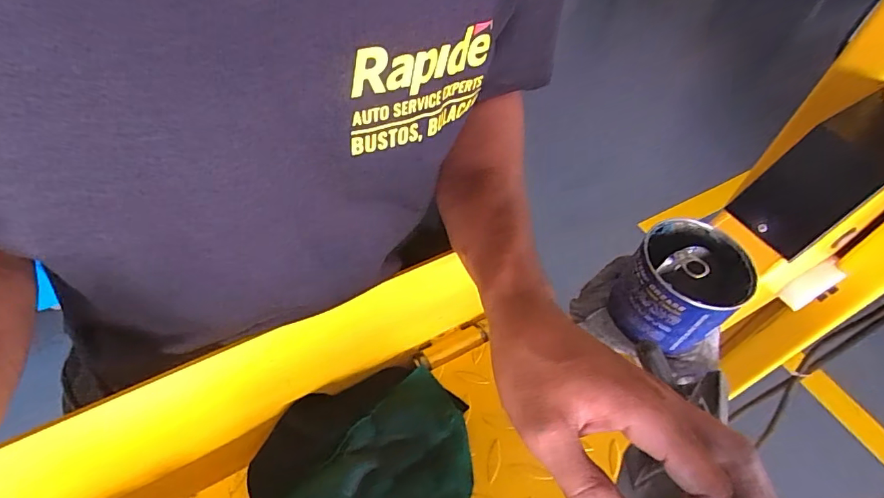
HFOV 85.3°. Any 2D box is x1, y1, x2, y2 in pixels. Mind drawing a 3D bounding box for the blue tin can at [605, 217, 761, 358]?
[{"bbox_3d":[0.231,0.036,0.470,0.113,0.084,0.100,-29,59,-24],"label":"blue tin can"}]

